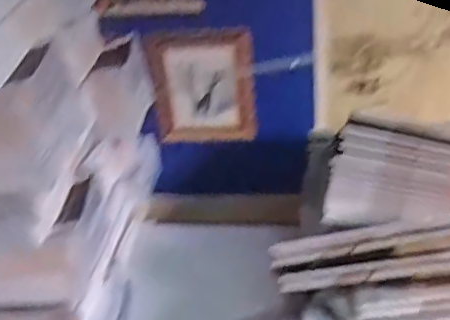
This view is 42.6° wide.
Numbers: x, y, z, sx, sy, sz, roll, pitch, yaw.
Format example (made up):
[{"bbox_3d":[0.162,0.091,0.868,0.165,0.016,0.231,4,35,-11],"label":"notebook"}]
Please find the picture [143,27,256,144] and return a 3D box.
[{"bbox_3d":[-0.026,-0.085,0.700,0.121,0.143,0.010,-4,31,3],"label":"picture"}]

